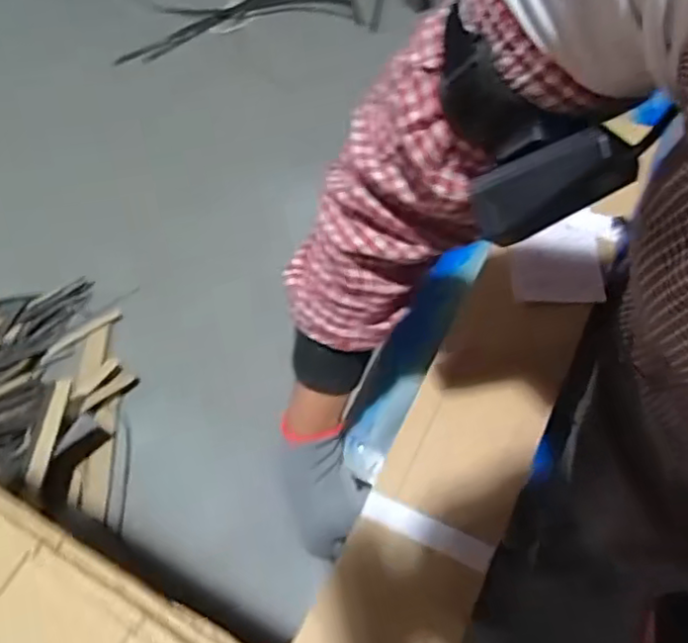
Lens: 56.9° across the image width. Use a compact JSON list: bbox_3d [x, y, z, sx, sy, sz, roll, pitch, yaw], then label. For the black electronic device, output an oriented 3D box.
[{"bbox_3d":[0.092,-0.060,0.282,0.027,0.068,0.020,36,48,-32],"label":"black electronic device"}]

